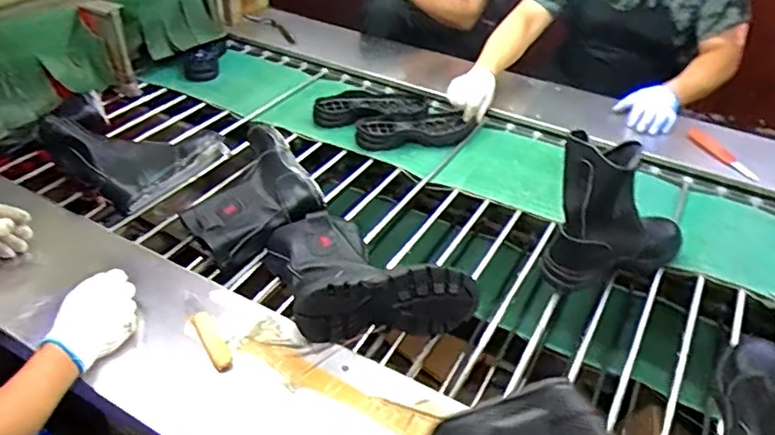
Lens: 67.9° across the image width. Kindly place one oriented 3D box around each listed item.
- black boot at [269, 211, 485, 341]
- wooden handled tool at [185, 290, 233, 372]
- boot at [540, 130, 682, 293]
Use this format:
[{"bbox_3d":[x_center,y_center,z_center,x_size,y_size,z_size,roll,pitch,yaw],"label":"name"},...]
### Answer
[{"bbox_3d":[-0.036,0.078,0.958,0.271,0.112,0.251,-13,40,-17],"label":"black boot"},{"bbox_3d":[-0.273,0.166,0.860,0.028,0.013,0.169,-23,44,-27],"label":"wooden handled tool"},{"bbox_3d":[0.403,-0.028,0.996,0.262,0.255,0.117,-13,40,-17],"label":"boot"}]

